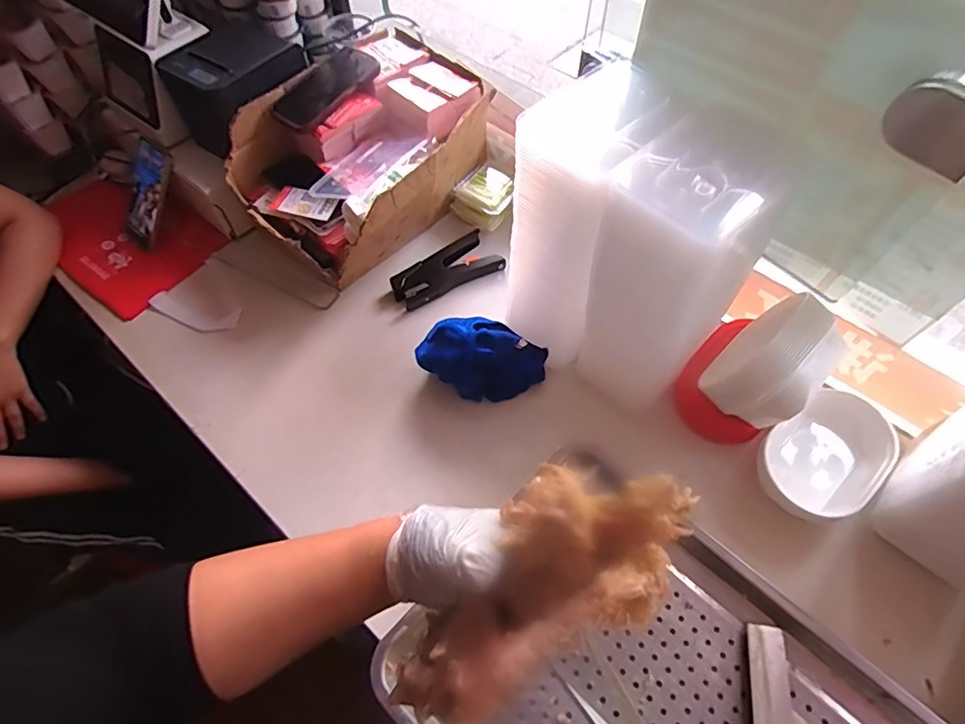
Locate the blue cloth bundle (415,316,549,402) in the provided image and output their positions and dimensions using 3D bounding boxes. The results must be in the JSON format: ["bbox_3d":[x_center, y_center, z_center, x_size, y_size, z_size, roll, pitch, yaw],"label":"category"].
[{"bbox_3d":[0.003,-0.005,0.694,0.167,0.109,0.078,-14,60,-7],"label":"blue cloth bundle"}]

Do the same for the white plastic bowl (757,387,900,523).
[{"bbox_3d":[0.416,0.111,0.645,0.126,0.061,0.171,39,67,21],"label":"white plastic bowl"}]

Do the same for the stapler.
[{"bbox_3d":[-0.058,-0.142,0.820,0.170,0.034,0.087,-32,64,-17],"label":"stapler"}]

